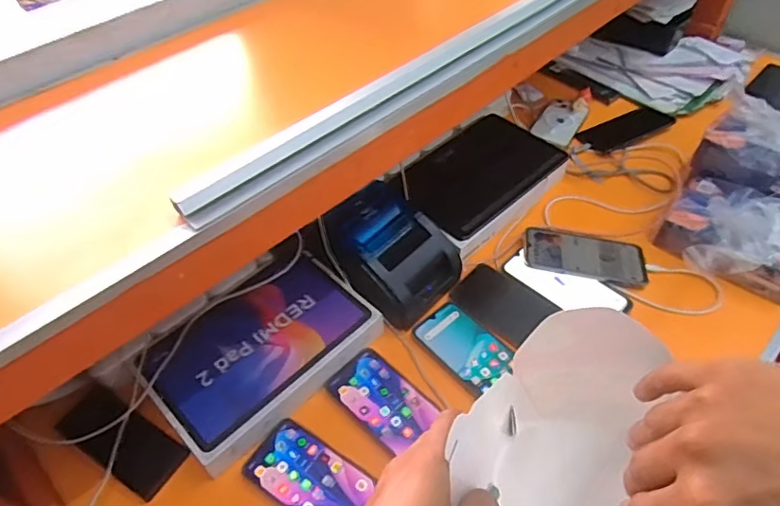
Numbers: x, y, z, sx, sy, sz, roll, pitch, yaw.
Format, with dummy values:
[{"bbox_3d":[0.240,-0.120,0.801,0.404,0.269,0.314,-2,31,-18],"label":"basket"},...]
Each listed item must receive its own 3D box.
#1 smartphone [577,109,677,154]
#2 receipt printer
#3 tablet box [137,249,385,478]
[{"bbox_3d":[0.416,-0.220,0.944,0.169,0.011,0.069,-21,51,-16],"label":"smartphone"},{"bbox_3d":[-0.004,-0.005,0.728,0.141,0.100,0.183,-37,57,-26],"label":"receipt printer"},{"bbox_3d":[-0.156,0.117,0.664,0.260,0.042,0.173,-37,57,-27],"label":"tablet box"}]

